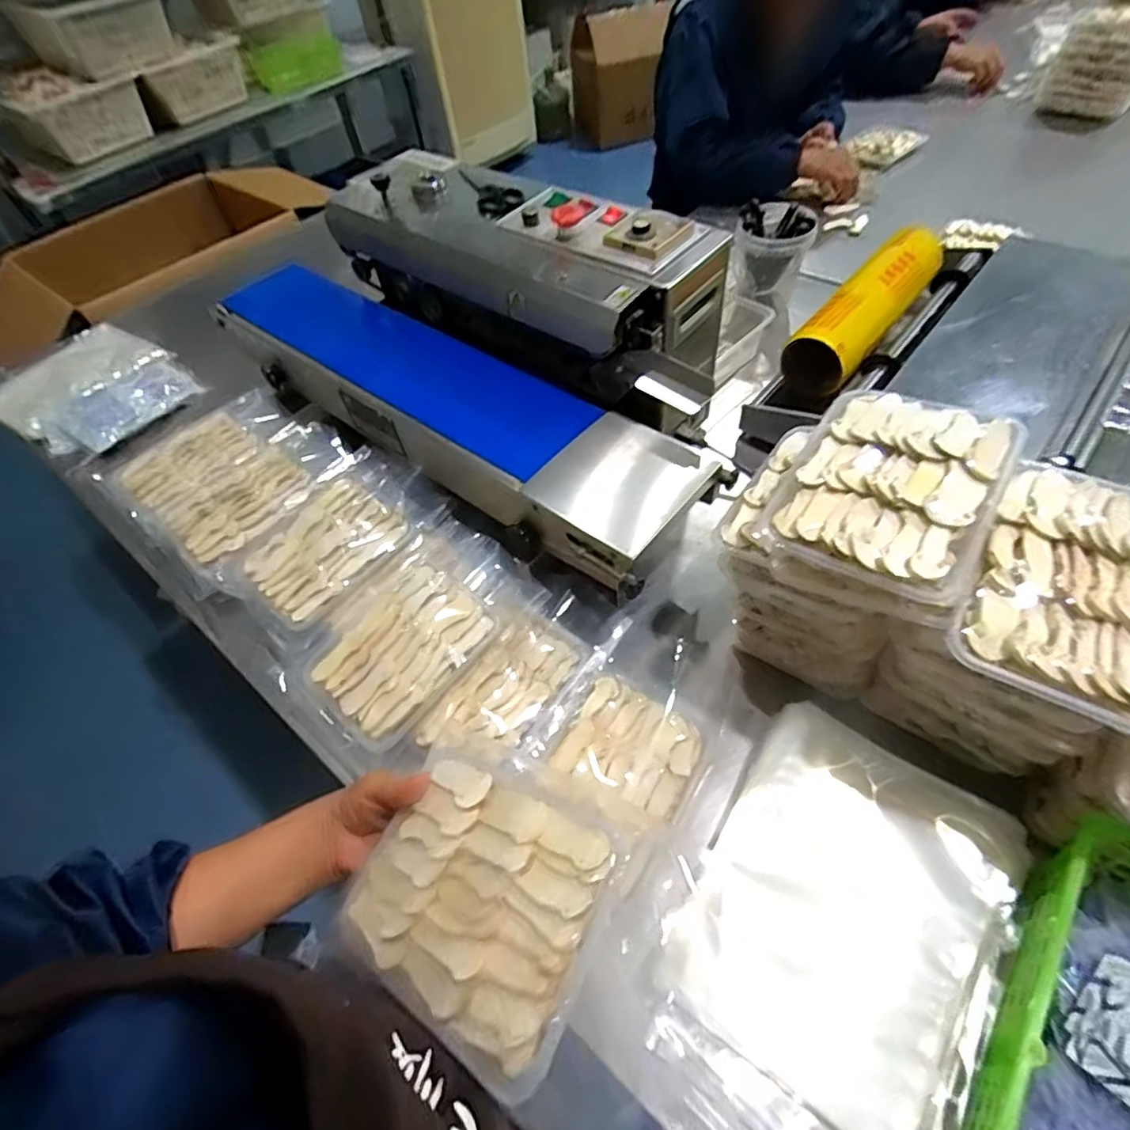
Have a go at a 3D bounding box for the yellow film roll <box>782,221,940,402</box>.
[{"bbox_3d":[0.431,-0.366,0.819,0.090,0.079,0.335,35,64,25],"label":"yellow film roll"}]

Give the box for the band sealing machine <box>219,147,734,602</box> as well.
[{"bbox_3d":[-0.123,-0.301,0.749,0.765,0.235,0.358,33,63,25],"label":"band sealing machine"}]

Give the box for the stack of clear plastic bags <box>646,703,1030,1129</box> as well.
[{"bbox_3d":[0.211,0.282,0.451,0.204,0.038,0.301,29,62,23],"label":"stack of clear plastic bags"}]

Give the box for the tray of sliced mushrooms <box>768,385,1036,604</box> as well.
[{"bbox_3d":[0.246,-0.064,0.430,0.135,0.037,0.174,29,62,23],"label":"tray of sliced mushrooms"}]

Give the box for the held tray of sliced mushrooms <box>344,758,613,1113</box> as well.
[{"bbox_3d":[-0.061,0.195,0.350,0.175,0.015,0.131,8,58,39],"label":"held tray of sliced mushrooms"}]

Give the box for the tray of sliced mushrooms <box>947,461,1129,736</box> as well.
[{"bbox_3d":[0.349,0.012,0.382,0.126,0.033,0.175,26,61,21],"label":"tray of sliced mushrooms"}]

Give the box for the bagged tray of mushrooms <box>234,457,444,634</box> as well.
[{"bbox_3d":[-0.273,-0.039,0.689,0.244,0.036,0.156,-40,61,-22],"label":"bagged tray of mushrooms"}]

